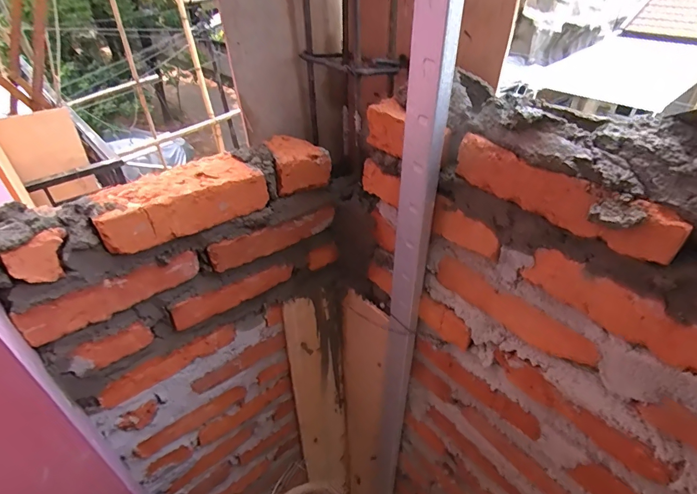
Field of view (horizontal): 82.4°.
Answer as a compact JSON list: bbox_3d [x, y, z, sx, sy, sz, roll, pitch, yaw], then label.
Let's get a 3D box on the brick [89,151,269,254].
[{"bbox_3d":[-0.202,-0.058,0.480,0.186,0.050,0.088,-27,45,-29],"label":"brick"}]

